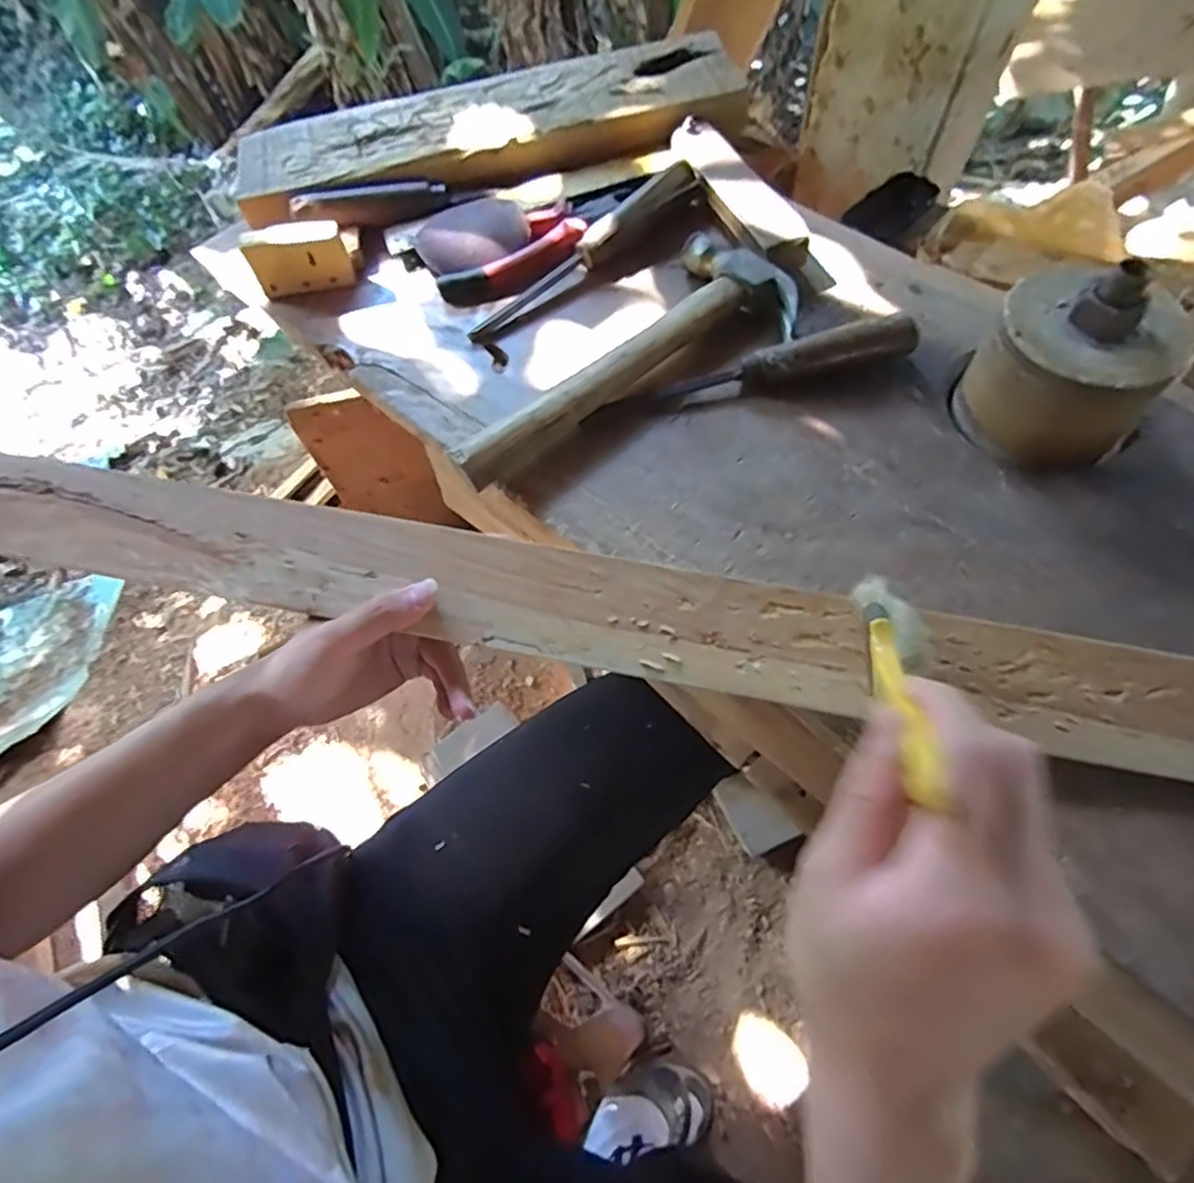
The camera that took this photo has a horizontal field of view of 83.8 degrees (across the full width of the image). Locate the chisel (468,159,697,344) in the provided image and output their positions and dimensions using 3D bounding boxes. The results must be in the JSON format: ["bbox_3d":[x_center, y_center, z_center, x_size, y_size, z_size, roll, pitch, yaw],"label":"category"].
[{"bbox_3d":[-0.008,-0.272,0.535,0.230,0.029,0.023,-40,69,-14],"label":"chisel"}]

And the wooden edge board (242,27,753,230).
[{"bbox_3d":[-0.092,-0.416,0.610,0.459,0.040,0.130,-14,65,-3],"label":"wooden edge board"}]

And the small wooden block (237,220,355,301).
[{"bbox_3d":[-0.242,-0.271,0.543,0.075,0.049,0.026,-13,64,-2],"label":"small wooden block"}]

